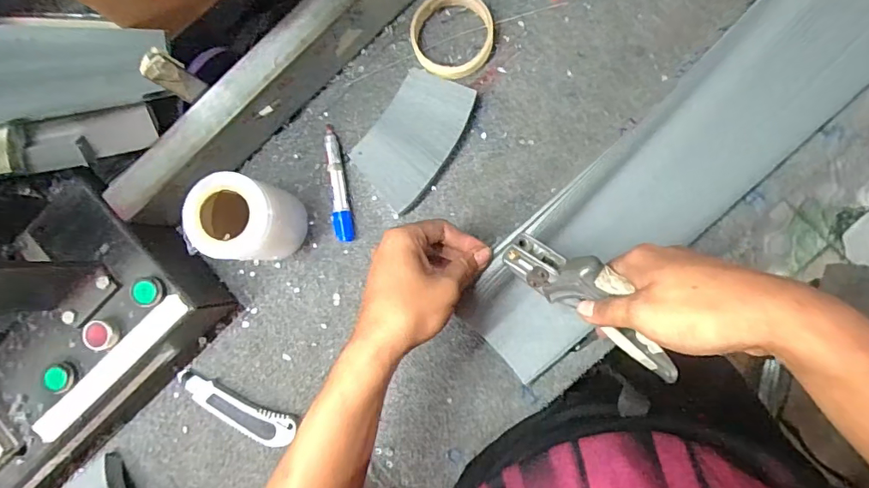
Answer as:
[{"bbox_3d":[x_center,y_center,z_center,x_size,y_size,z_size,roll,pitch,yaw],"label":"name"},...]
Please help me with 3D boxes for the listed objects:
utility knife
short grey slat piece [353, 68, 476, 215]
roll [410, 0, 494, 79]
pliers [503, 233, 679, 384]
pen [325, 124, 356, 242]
[{"bbox_3d":[-0.217,0.178,0.521,0.141,0.013,0.031,20,89,8],"label":"utility knife"},{"bbox_3d":[-0.022,-0.111,0.513,0.082,0.025,0.137,34,91,8],"label":"short grey slat piece"},{"bbox_3d":[0.019,-0.223,0.516,0.085,0.023,0.087,0,87,7],"label":"roll"},{"bbox_3d":[0.136,0.052,0.394,0.170,0.072,0.045,41,92,1],"label":"pliers"},{"bbox_3d":[-0.104,-0.065,0.522,0.018,0.016,0.124,-9,86,7],"label":"pen"}]

